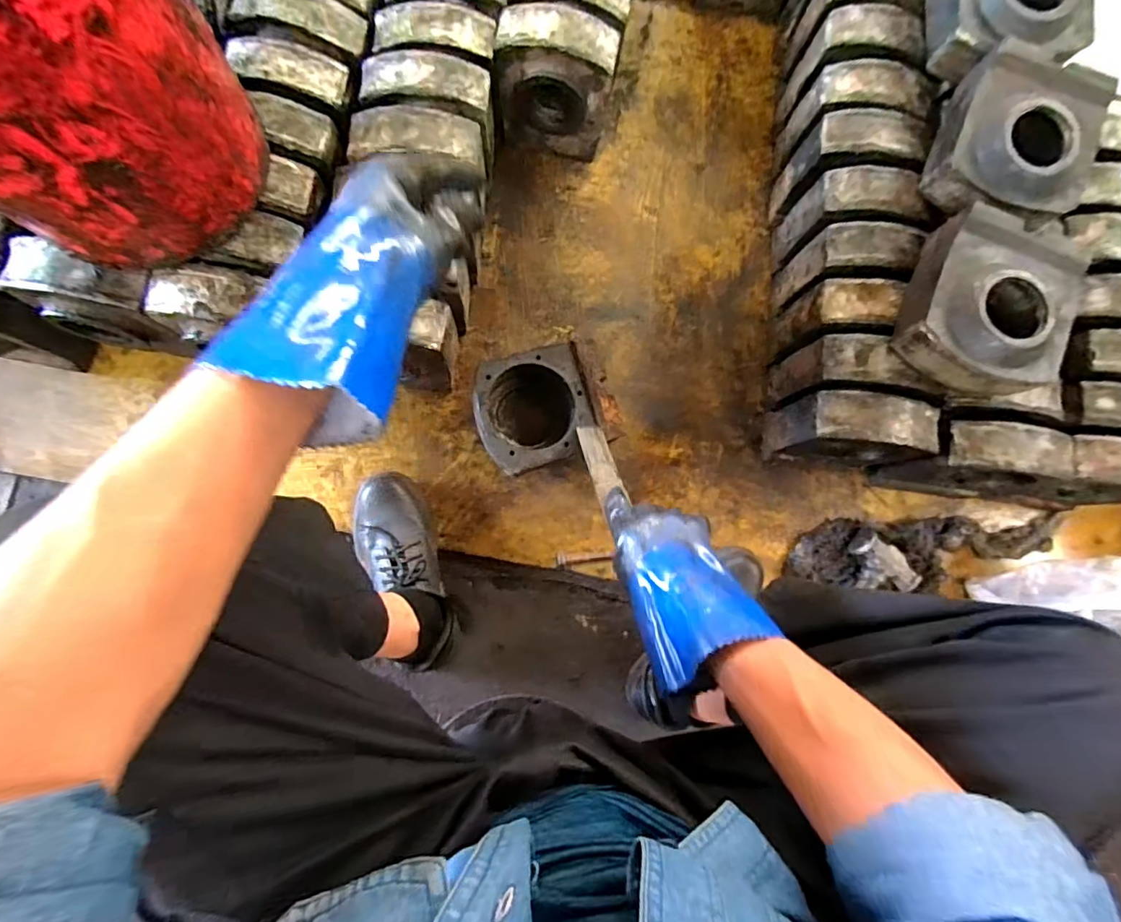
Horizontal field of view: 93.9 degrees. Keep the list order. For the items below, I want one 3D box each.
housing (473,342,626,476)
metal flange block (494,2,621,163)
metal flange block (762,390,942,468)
[{"bbox_3d":[-0.023,-0.073,0.746,0.179,0.099,0.152,-17,84,-7],"label":"housing"},{"bbox_3d":[-0.005,-0.533,0.757,0.159,0.192,0.086,14,81,-2],"label":"metal flange block"},{"bbox_3d":[0.395,-0.039,0.731,0.163,0.199,0.067,7,81,-3],"label":"metal flange block"}]

